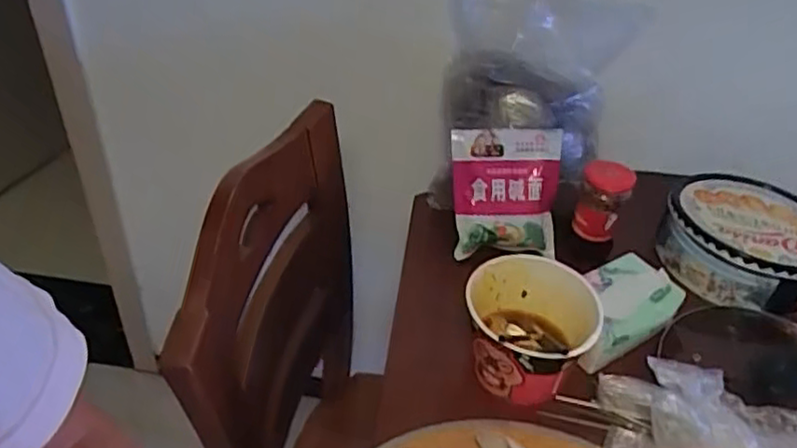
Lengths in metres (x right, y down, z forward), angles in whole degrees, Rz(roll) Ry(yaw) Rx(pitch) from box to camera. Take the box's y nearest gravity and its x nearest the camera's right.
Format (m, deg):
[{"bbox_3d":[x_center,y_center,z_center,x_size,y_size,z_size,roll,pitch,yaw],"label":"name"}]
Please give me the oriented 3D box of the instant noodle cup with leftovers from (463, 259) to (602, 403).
[{"bbox_3d":[0.141,0.121,0.739,0.139,0.120,0.134,3,40,-3],"label":"instant noodle cup with leftovers"}]

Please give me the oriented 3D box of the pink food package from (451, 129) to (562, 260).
[{"bbox_3d":[0.144,-0.039,0.892,0.144,0.174,0.034,-3,15,-8],"label":"pink food package"}]

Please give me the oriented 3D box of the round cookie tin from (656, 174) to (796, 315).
[{"bbox_3d":[0.469,0.015,0.918,0.193,0.089,0.204,3,40,-3],"label":"round cookie tin"}]

